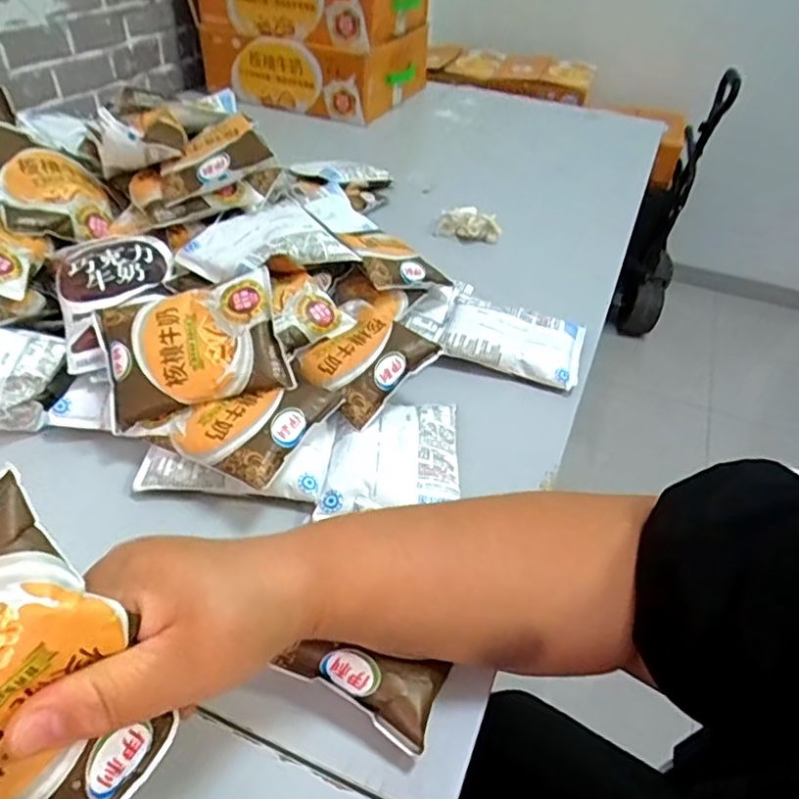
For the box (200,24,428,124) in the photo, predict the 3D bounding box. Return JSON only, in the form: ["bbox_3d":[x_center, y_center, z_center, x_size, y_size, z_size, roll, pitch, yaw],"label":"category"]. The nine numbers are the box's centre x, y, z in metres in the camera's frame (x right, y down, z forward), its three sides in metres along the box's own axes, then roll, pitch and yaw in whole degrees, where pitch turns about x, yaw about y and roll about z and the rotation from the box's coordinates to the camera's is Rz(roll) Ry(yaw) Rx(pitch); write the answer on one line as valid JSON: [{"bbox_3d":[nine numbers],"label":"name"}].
[{"bbox_3d":[-0.135,-0.597,1.105,0.316,0.103,0.268,19,43,15],"label":"box"}]

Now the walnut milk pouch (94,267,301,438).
[{"bbox_3d":[-0.151,-0.043,0.453,0.123,0.022,0.103,-14,70,-6],"label":"walnut milk pouch"}]

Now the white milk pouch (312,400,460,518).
[{"bbox_3d":[-0.005,0.036,0.450,0.093,0.017,0.112,4,41,-2],"label":"white milk pouch"}]

